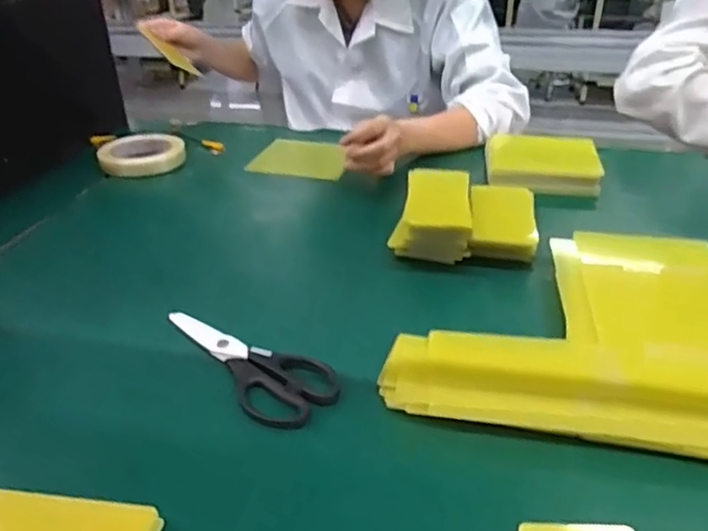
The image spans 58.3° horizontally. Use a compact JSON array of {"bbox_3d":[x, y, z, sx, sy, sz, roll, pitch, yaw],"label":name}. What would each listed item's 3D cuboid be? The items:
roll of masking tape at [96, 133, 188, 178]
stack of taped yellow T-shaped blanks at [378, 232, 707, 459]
[{"bbox_3d":[-0.308,-0.159,0.910,0.106,0.020,0.116,6,41,-6],"label":"roll of masking tape"},{"bbox_3d":[0.268,0.059,0.549,0.444,0.038,0.292,7,30,13],"label":"stack of taped yellow T-shaped blanks"}]

